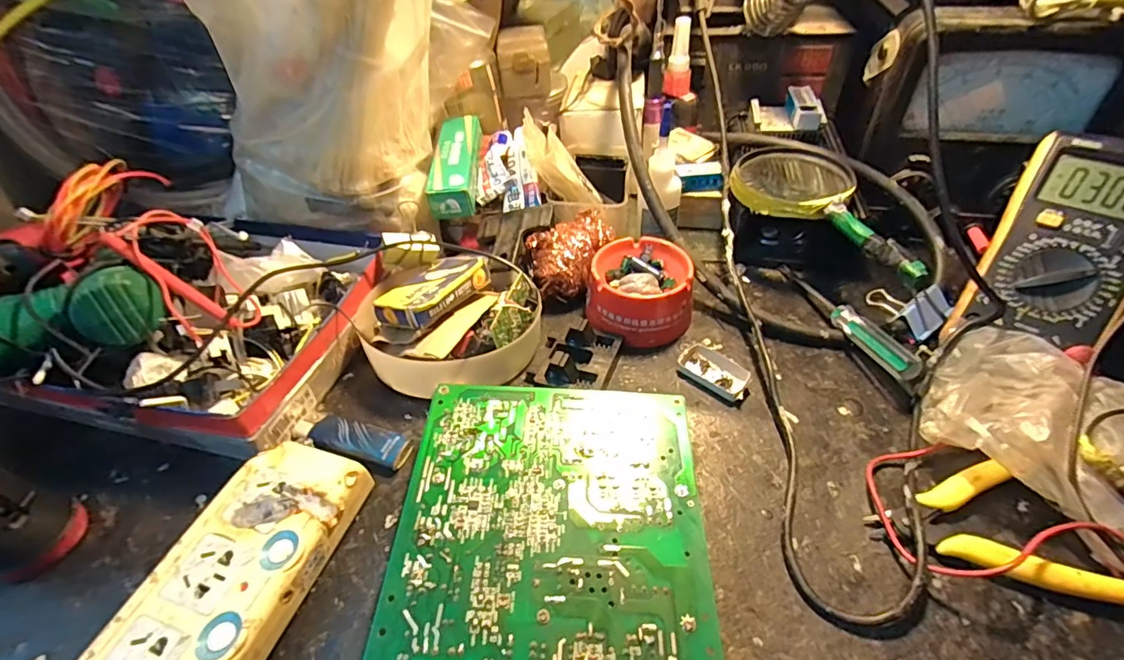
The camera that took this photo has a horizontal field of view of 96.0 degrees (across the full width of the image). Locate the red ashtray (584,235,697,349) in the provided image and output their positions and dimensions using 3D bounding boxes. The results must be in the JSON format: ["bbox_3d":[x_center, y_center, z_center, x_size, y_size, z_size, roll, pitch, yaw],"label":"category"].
[{"bbox_3d":[0.063,-0.033,0.407,0.078,0.041,0.084,4,46,6],"label":"red ashtray"}]

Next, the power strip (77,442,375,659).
[{"bbox_3d":[-0.173,0.140,0.255,0.070,0.032,0.170,14,48,15],"label":"power strip"}]

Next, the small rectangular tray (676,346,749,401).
[{"bbox_3d":[0.110,0.030,0.369,0.049,0.007,0.029,28,53,27],"label":"small rectangular tray"}]

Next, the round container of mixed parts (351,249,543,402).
[{"bbox_3d":[-0.088,-0.013,0.386,0.124,0.050,0.135,-1,46,1],"label":"round container of mixed parts"}]

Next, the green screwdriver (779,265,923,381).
[{"bbox_3d":[0.215,-0.014,0.396,0.014,0.018,0.152,-9,33,-6],"label":"green screwdriver"}]

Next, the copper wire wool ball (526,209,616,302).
[{"bbox_3d":[0.011,-0.063,0.428,0.068,0.049,0.050,-19,48,-16],"label":"copper wire wool ball"}]

